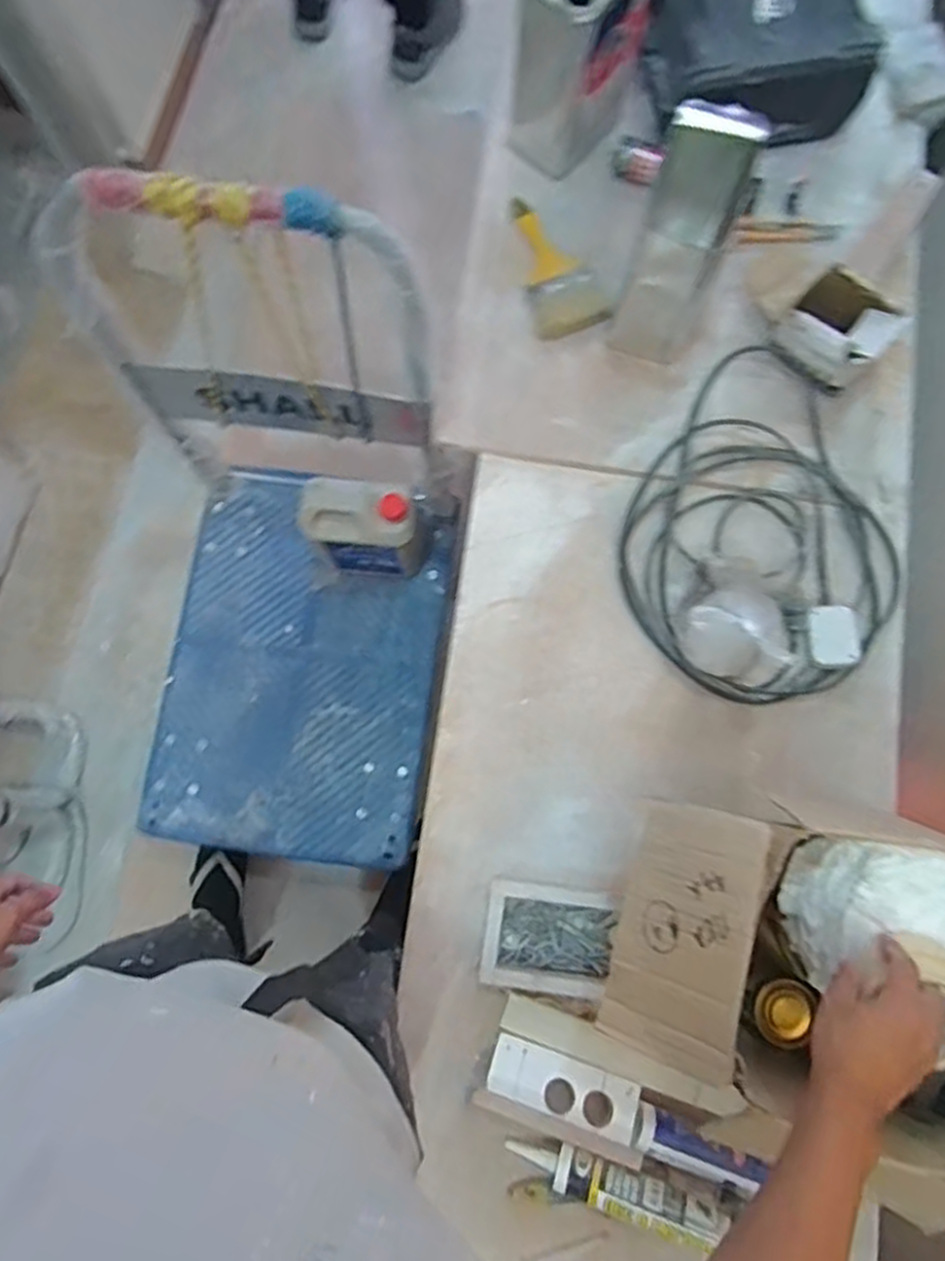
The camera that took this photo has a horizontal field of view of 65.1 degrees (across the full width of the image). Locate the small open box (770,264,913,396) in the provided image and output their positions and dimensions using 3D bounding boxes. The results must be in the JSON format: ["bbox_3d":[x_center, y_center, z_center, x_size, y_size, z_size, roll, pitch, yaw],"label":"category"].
[{"bbox_3d":[0.495,-0.406,1.006,0.137,0.090,0.112,40,82,7],"label":"small open box"}]

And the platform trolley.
[{"bbox_3d":[-0.307,-0.042,1.116,0.516,0.818,0.800,8,79,1],"label":"platform trolley"}]

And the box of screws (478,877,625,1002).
[{"bbox_3d":[0.096,0.391,0.938,0.160,0.041,0.127,9,79,2],"label":"box of screws"}]

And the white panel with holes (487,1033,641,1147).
[{"bbox_3d":[0.112,0.560,0.906,0.183,0.021,0.066,19,80,4],"label":"white panel with holes"}]

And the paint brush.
[{"bbox_3d":[0.123,-0.528,1.067,0.104,0.020,0.198,-14,96,9],"label":"paint brush"}]

